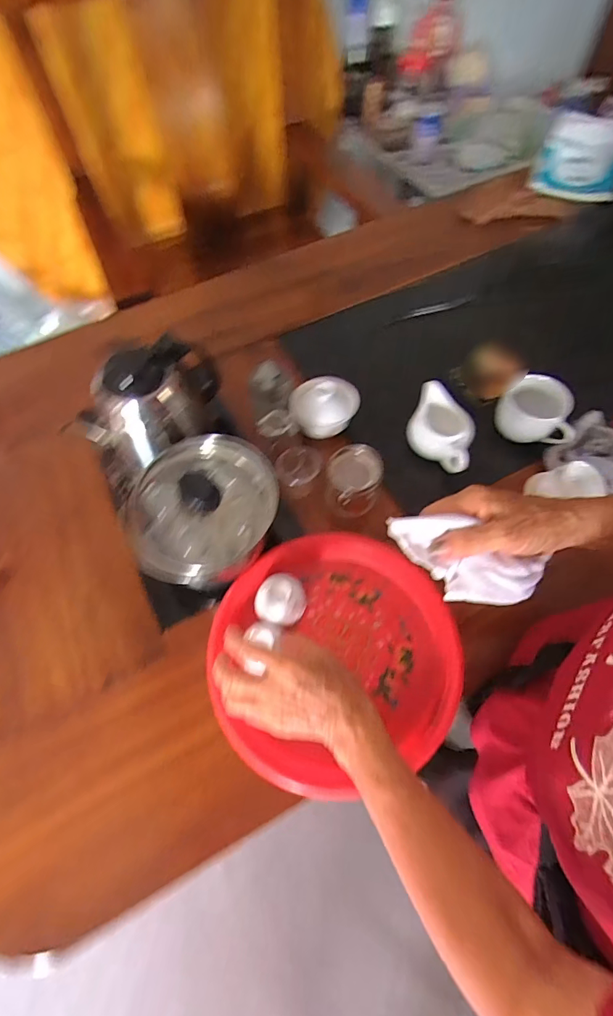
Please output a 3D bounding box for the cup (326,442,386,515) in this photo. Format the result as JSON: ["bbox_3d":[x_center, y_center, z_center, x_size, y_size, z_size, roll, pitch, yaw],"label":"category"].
[{"bbox_3d":[0.058,-0.036,0.557,0.060,0.066,0.061,-1,61,1],"label":"cup"}]

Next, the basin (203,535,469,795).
[{"bbox_3d":[0.030,0.153,0.480,0.252,0.041,0.252,-1,61,1],"label":"basin"}]

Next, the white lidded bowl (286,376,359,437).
[{"bbox_3d":[0.023,-0.139,0.605,0.089,0.051,0.073,-11,62,-4],"label":"white lidded bowl"}]

